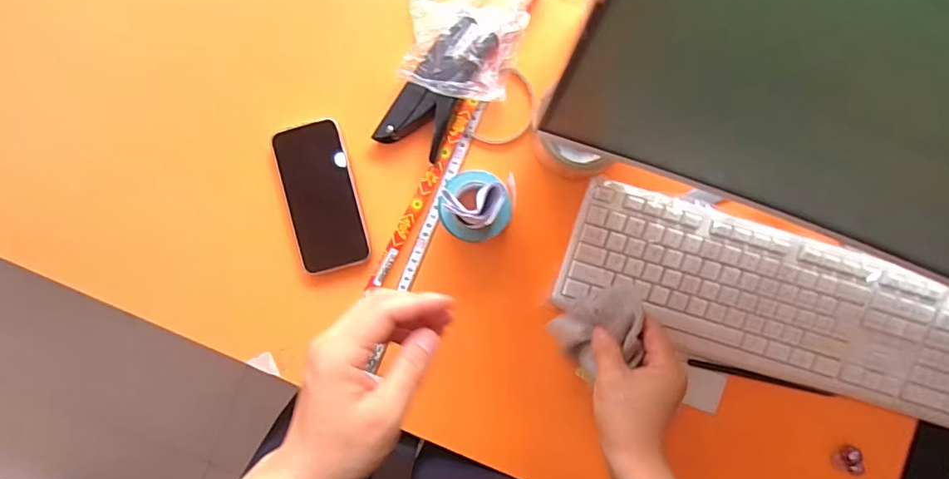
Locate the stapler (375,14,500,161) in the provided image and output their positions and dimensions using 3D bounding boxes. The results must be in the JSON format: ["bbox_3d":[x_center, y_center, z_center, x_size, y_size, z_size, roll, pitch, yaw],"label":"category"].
[{"bbox_3d":[-0.037,-0.150,0.511,0.065,0.029,0.141,28,90,1],"label":"stapler"}]

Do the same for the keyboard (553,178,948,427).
[{"bbox_3d":[0.300,0.063,0.503,0.422,0.022,0.128,18,90,1],"label":"keyboard"}]

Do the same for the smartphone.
[{"bbox_3d":[-0.155,-0.043,0.525,0.071,0.011,0.150,-15,89,1],"label":"smartphone"}]

